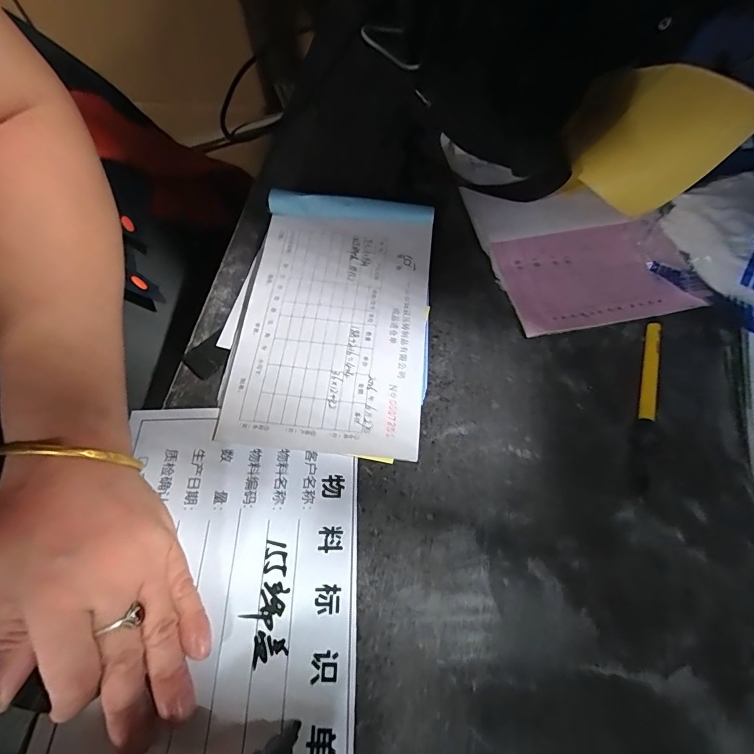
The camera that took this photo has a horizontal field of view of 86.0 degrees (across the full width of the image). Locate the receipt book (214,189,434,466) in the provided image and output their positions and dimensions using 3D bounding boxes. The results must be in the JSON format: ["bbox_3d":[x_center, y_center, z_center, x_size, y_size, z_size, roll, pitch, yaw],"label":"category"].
[{"bbox_3d":[-0.033,-0.046,0.288,0.138,0.025,0.197,7,64,3],"label":"receipt book"}]

